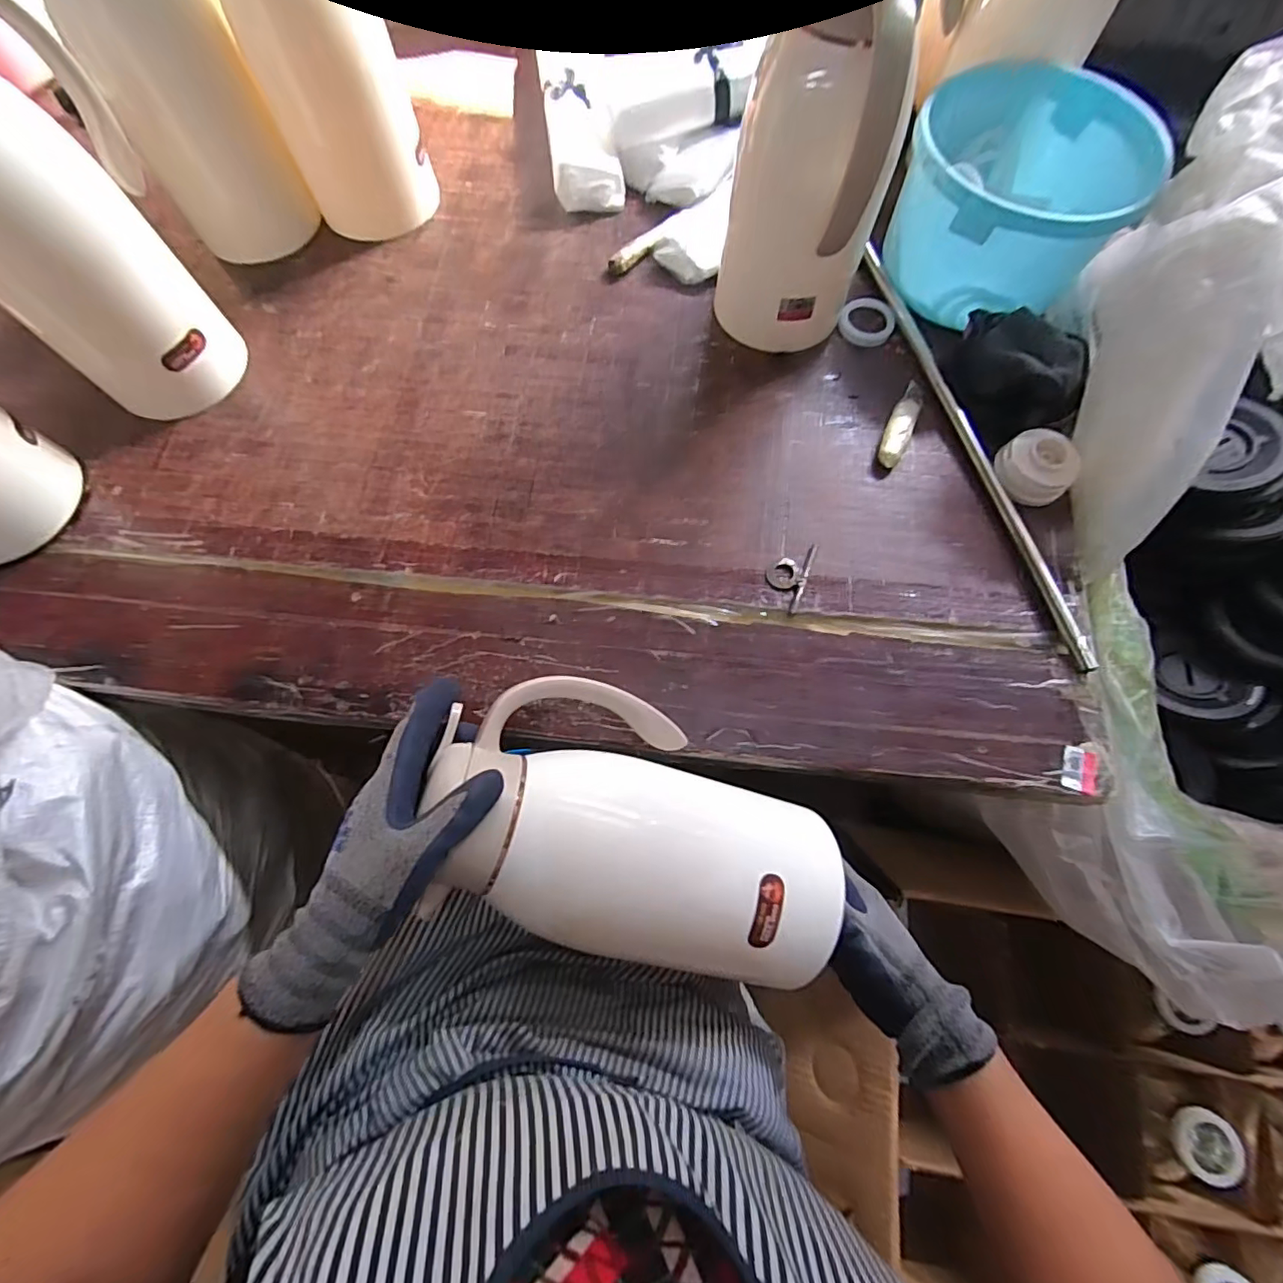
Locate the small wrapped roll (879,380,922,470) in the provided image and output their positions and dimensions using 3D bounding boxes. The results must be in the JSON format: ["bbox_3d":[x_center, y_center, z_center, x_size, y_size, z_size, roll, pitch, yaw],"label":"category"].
[{"bbox_3d":[0.263,-0.220,0.567,0.027,0.014,0.113,24,72,7],"label":"small wrapped roll"}]

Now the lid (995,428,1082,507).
[{"bbox_3d":[0.376,-0.167,0.537,0.066,0.037,0.066,0,71,-1],"label":"lid"}]

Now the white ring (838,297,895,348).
[{"bbox_3d":[0.244,-0.346,0.610,0.059,0.013,0.060,0,71,-1],"label":"white ring"}]

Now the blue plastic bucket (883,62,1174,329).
[{"bbox_3d":[0.372,-0.455,0.590,0.205,0.134,0.225,0,71,-1],"label":"blue plastic bucket"}]

